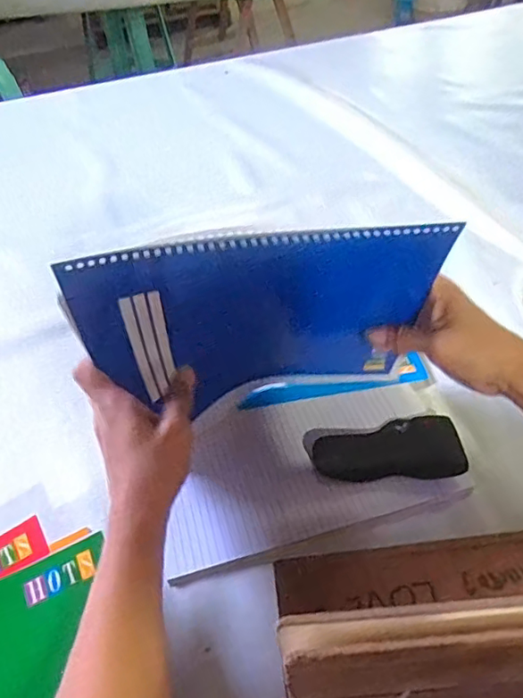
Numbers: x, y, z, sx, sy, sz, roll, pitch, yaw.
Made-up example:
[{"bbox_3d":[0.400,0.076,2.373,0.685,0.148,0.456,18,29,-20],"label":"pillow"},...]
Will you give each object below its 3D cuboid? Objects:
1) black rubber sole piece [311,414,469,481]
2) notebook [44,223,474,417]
[{"bbox_3d":[0.104,0.081,0.456,0.117,0.013,0.055,-2,46,3],"label":"black rubber sole piece"},{"bbox_3d":[0.001,-0.014,0.402,0.237,0.187,0.030,-8,62,-7],"label":"notebook"}]

